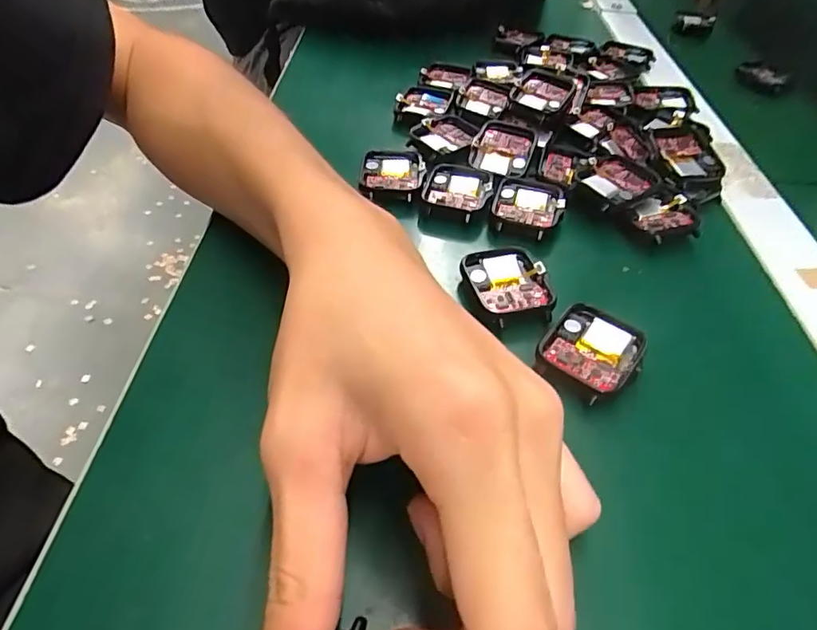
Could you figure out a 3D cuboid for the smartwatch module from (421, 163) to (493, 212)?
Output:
[{"bbox_3d":[0.029,-0.076,0.291,0.037,0.004,0.045,12,47,7],"label":"smartwatch module"}]

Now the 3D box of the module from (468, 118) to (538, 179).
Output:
[{"bbox_3d":[0.058,-0.104,0.312,0.037,0.012,0.039,17,49,10],"label":"module"}]

